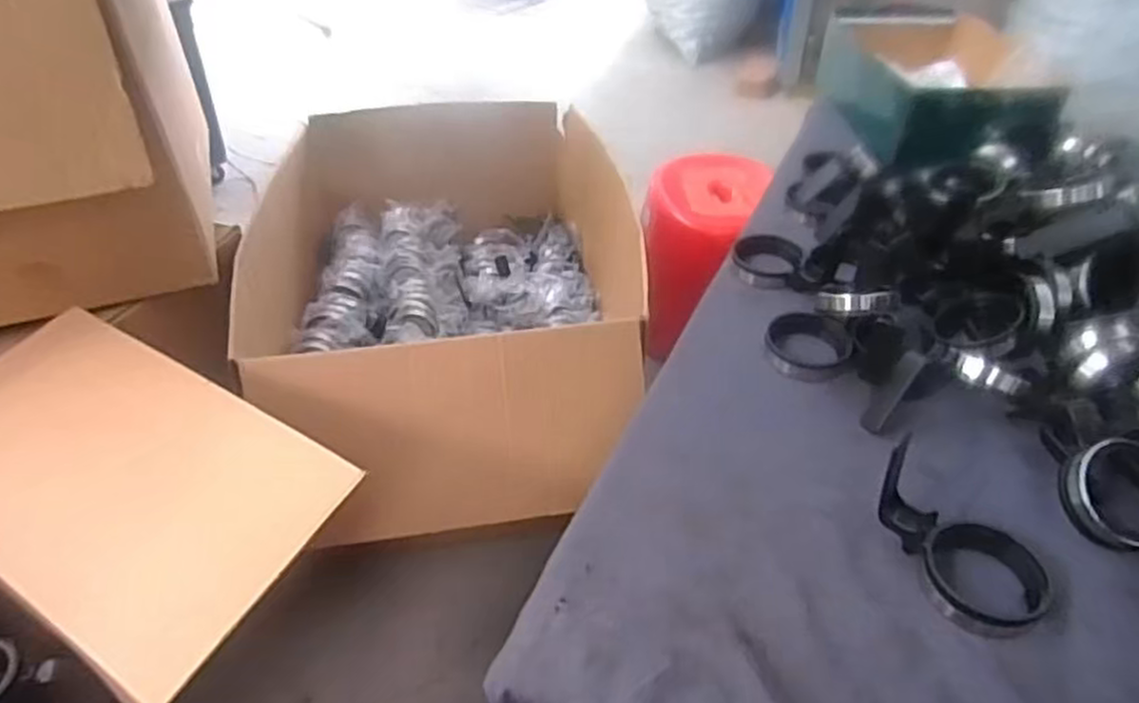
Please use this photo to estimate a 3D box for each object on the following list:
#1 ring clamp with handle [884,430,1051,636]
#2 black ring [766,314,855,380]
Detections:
[{"bbox_3d":[0.246,0.119,0.471,0.069,0.072,0.114,-26,48,-28],"label":"ring clamp with handle"},{"bbox_3d":[0.204,-0.007,0.640,0.070,0.014,0.063,15,48,16],"label":"black ring"}]

